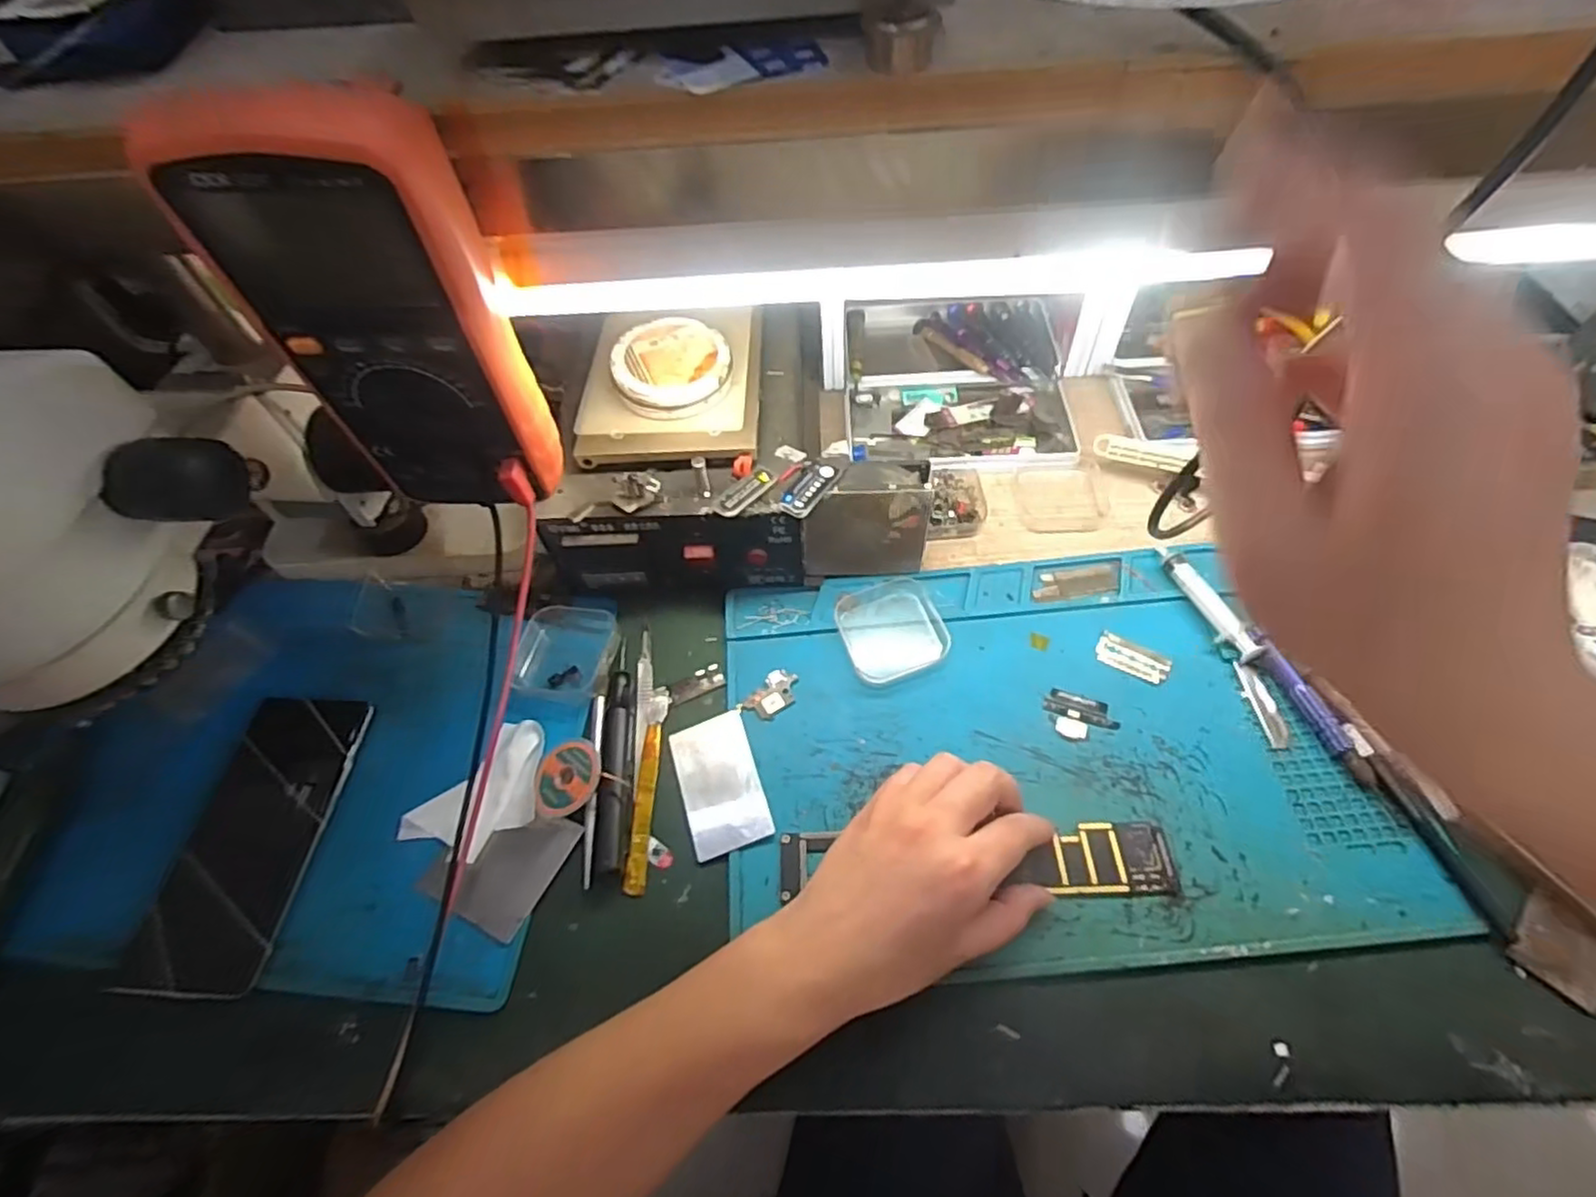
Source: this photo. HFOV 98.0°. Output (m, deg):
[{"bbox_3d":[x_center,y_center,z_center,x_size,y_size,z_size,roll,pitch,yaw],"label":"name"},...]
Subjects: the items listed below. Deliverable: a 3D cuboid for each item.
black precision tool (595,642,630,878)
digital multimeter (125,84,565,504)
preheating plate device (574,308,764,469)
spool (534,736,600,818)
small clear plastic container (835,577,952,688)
[{"bbox_3d":[-0.110,0.089,0.414,0.014,0.011,0.141,-7,56,1],"label":"black precision tool"},{"bbox_3d":[-0.154,-0.106,0.280,0.087,0.170,0.060,9,58,11],"label":"digital multimeter"},{"bbox_3d":[-0.082,-0.147,0.446,0.110,0.046,0.128,-3,56,3],"label":"preheating plate device"},{"bbox_3d":[-0.134,0.103,0.401,0.039,0.010,0.042,-2,56,4],"label":"spool"},{"bbox_3d":[0.060,0.019,0.447,0.063,0.008,0.068,-17,57,-6],"label":"small clear plastic container"}]

